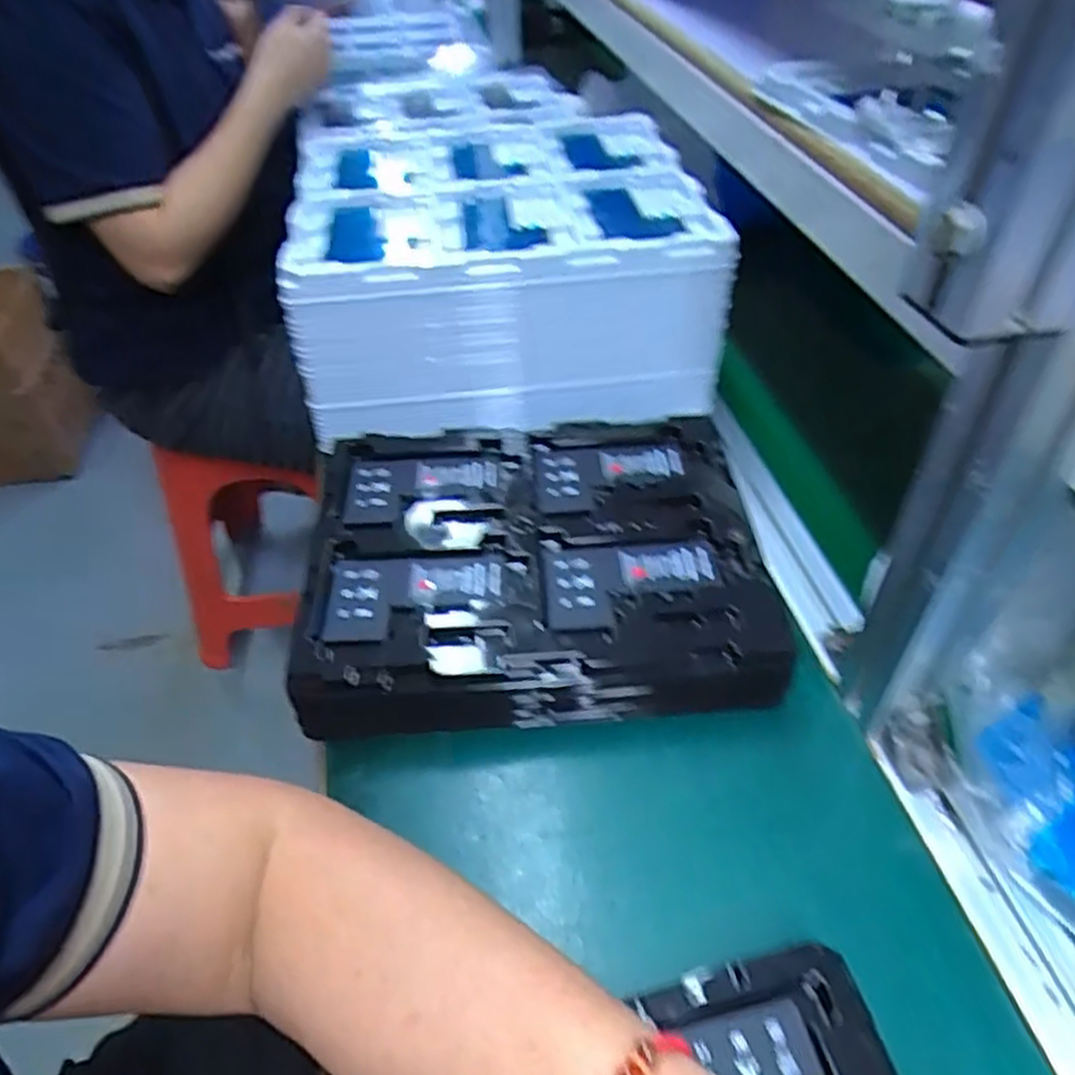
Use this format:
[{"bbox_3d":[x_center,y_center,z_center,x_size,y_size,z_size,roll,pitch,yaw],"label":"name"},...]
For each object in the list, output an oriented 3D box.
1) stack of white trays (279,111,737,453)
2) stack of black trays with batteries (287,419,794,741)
[{"bbox_3d":[-0.036,-0.250,0.685,0.321,0.133,0.309,-5,45,-5],"label":"stack of white trays"},{"bbox_3d":[-0.002,0.010,0.506,0.274,0.051,0.219,-3,45,-3],"label":"stack of black trays with batteries"}]

